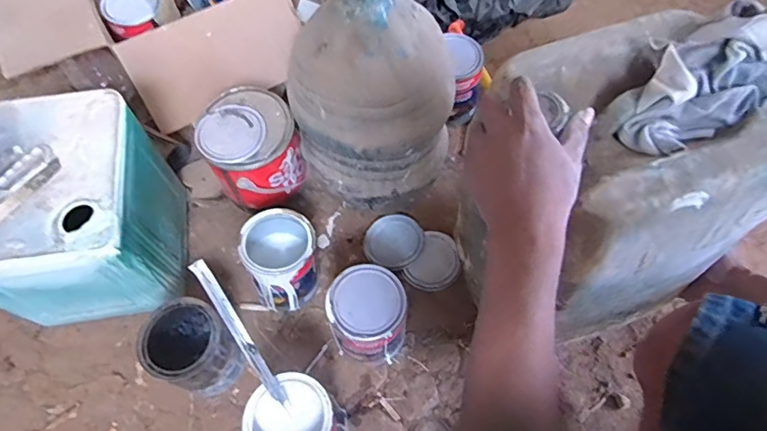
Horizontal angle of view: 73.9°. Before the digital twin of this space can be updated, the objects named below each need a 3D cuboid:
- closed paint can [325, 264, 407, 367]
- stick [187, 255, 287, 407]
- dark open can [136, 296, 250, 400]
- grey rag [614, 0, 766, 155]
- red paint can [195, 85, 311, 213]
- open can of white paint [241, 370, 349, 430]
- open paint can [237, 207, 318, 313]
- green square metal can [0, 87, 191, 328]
[{"bbox_3d":[-0.024,0.149,0.737,0.101,0.142,0.111,0,65,-1],"label":"closed paint can"},{"bbox_3d":[-0.166,0.143,0.599,0.018,0.015,0.216,-29,114,-14],"label":"stick"},{"bbox_3d":[-0.269,0.192,0.721,0.095,0.134,0.110,-38,68,-16],"label":"dark open can"},{"bbox_3d":[0.294,-0.123,0.452,0.178,0.050,0.083,-39,71,-4],"label":"grey rag"},{"bbox_3d":[-0.210,-0.103,0.825,0.136,0.129,0.145,-1,63,1],"label":"red paint can"},{"bbox_3d":[-0.111,0.281,0.677,0.127,0.140,0.108,34,69,17],"label":"open can of white paint"},{"bbox_3d":[-0.150,0.071,0.786,0.109,0.136,0.111,-1,63,1],"label":"open paint can"},{"bbox_3d":[-0.444,0.007,0.740,0.241,0.255,0.238,-8,63,-3],"label":"green square metal can"}]

